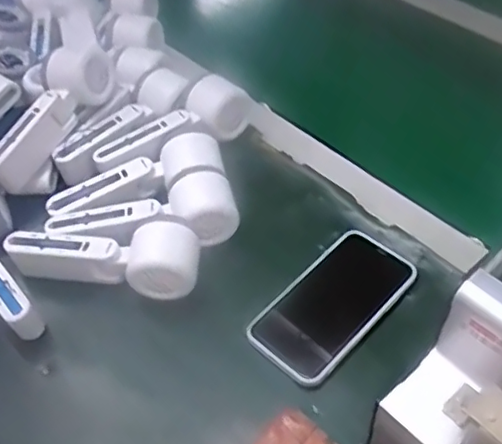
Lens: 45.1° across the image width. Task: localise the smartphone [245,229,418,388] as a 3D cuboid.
[{"bbox_3d":[0.070,0.065,0.503,0.073,0.007,0.148,34,58,29],"label":"smartphone"}]

